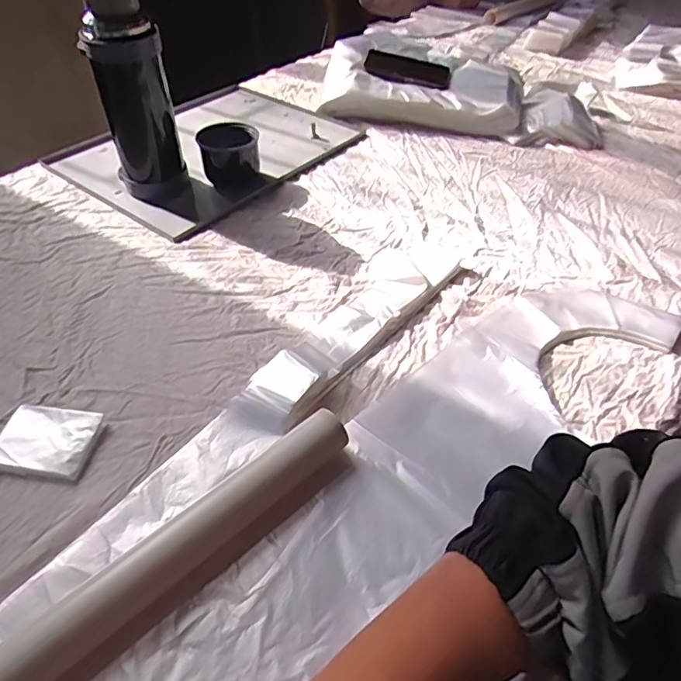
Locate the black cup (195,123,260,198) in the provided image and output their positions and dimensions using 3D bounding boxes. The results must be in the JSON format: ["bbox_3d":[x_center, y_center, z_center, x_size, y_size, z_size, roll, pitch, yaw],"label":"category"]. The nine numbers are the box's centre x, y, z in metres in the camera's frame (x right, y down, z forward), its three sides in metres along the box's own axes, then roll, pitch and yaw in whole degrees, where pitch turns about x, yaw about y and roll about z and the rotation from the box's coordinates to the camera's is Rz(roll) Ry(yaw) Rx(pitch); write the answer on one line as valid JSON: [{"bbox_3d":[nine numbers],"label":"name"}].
[{"bbox_3d":[-0.167,-0.275,0.789,0.085,0.074,0.089,-1,45,-1],"label":"black cup"}]

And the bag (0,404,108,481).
[{"bbox_3d":[-0.265,0.090,0.468,0.085,0.012,0.064,5,45,5],"label":"bag"}]

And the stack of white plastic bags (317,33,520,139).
[{"bbox_3d":[0.160,-0.501,1.005,0.368,0.090,0.247,8,45,8],"label":"stack of white plastic bags"}]

